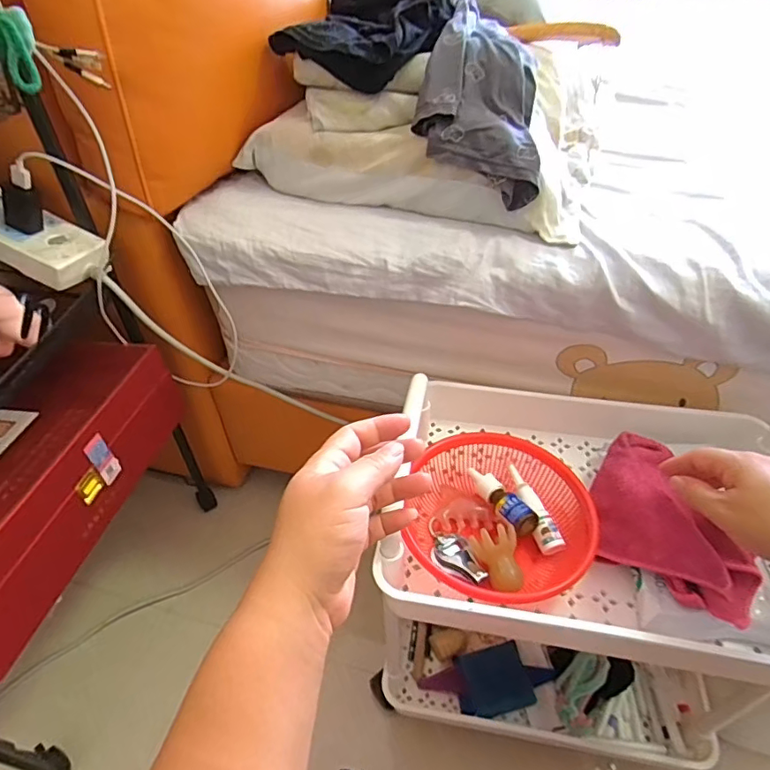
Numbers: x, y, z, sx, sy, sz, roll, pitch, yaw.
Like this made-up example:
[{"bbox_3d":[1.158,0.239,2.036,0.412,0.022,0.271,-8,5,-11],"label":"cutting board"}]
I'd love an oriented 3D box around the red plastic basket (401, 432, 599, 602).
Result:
[{"bbox_3d":[0.101,0.121,0.509,0.170,0.061,0.198,-7,44,-7],"label":"red plastic basket"}]

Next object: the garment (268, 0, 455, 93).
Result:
[{"bbox_3d":[-0.021,-0.424,0.616,0.184,0.073,0.221,7,44,7],"label":"garment"}]

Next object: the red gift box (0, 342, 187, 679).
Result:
[{"bbox_3d":[-0.362,0.099,0.544,0.127,0.122,0.348,8,44,9],"label":"red gift box"}]

